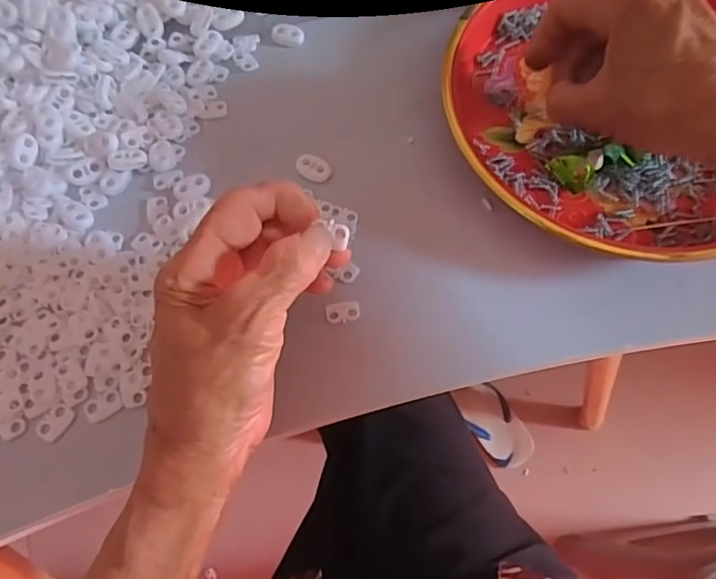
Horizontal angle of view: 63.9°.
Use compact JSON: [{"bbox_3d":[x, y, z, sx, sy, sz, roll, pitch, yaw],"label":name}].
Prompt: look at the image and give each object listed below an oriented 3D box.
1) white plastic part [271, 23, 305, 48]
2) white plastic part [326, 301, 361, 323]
[{"bbox_3d":[-0.047,-0.171,0.387,0.021,0.007,0.015,2,67,1],"label":"white plastic part"},{"bbox_3d":[-0.008,0.012,0.310,0.019,0.004,0.011,-12,68,-5],"label":"white plastic part"}]

